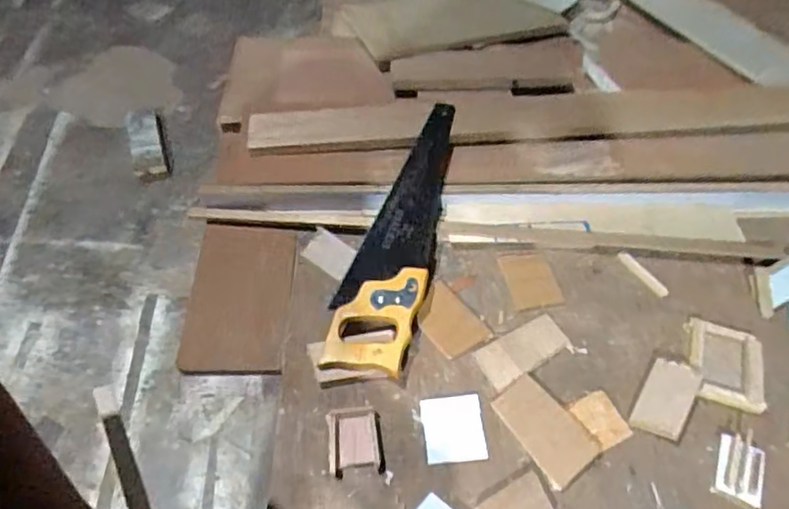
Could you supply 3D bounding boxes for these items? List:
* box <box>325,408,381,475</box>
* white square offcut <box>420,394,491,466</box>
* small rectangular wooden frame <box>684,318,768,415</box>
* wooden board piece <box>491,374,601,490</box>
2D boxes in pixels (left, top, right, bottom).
[{"bbox_3d":[-0.046,0.205,0.661,0.056,0.016,0.064,-5,54,-4],"label":"box"},{"bbox_3d":[0.067,0.199,0.678,0.068,0.006,0.076,-4,54,-3],"label":"white square offcut"},{"bbox_3d":[0.396,0.127,0.708,0.084,0.017,0.107,14,55,10],"label":"small rectangular wooden frame"},{"bbox_3d":[0.169,0.194,0.668,0.070,0.008,0.115,-28,58,-19],"label":"wooden board piece"}]

